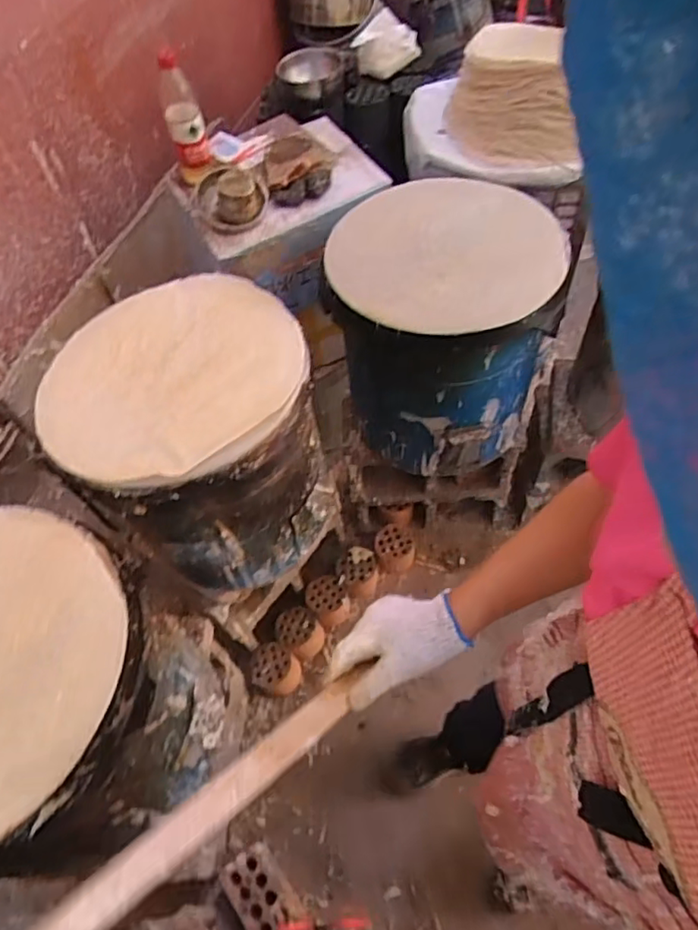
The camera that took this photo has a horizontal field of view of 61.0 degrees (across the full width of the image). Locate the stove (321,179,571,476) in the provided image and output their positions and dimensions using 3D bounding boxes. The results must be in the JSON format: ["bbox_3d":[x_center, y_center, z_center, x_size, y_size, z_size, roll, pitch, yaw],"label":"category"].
[{"bbox_3d":[0.167,-0.239,1.077,0.357,0.386,0.355,17,59,16],"label":"stove"}]

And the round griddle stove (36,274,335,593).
[{"bbox_3d":[-0.239,-0.036,0.973,0.359,0.388,0.362,-2,56,3],"label":"round griddle stove"}]

